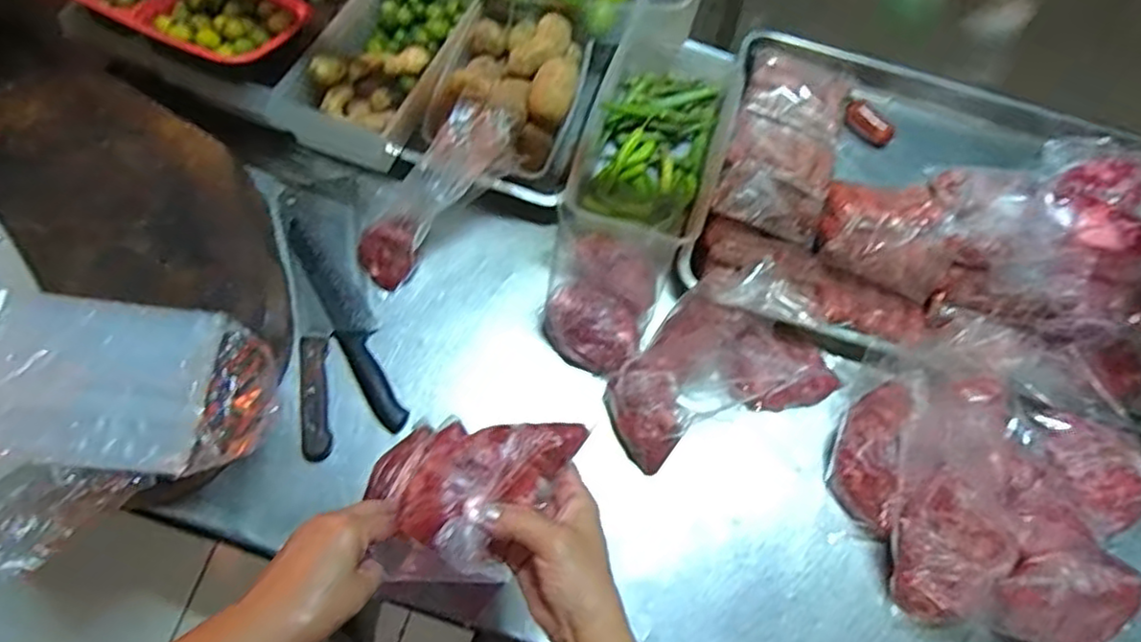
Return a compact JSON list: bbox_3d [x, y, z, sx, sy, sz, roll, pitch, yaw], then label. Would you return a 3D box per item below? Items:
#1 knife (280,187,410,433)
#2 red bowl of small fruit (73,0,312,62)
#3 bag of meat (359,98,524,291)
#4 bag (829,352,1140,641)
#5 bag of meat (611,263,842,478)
[{"bbox_3d":[-0.256,-0.025,0.743,0.070,0.021,0.313,-22,76,-10],"label":"knife"},{"bbox_3d":[-0.396,-0.333,0.694,0.214,0.048,0.139,22,57,3],"label":"red bowl of small fruit"},{"bbox_3d":[-0.149,-0.139,0.733,0.078,0.051,0.246,48,110,10],"label":"bag of meat"},{"bbox_3d":[0.432,0.186,0.676,0.302,0.078,0.263,25,73,3],"label":"bag"},{"bbox_3d":[0.155,0.038,0.715,0.251,0.078,0.181,-25,76,-11],"label":"bag of meat"}]

